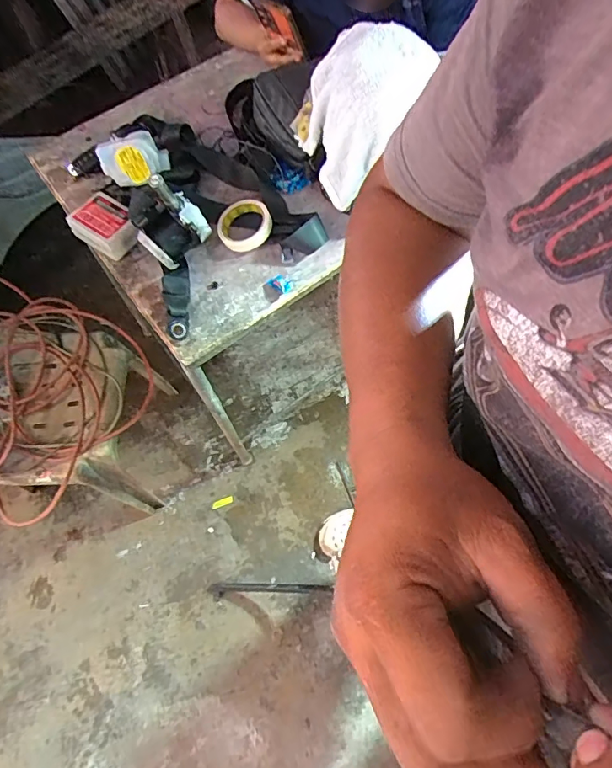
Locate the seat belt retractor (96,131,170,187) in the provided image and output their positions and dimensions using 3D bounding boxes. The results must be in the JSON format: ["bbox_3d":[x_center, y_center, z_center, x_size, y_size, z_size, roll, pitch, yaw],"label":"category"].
[{"bbox_3d":[-0.311,-0.407,0.887,0.113,0.077,0.071,-34,70,-13],"label":"seat belt retractor"}]

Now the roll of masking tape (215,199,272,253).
[{"bbox_3d":[-0.114,-0.292,0.883,0.094,0.030,0.098,0,66,1],"label":"roll of masking tape"}]

